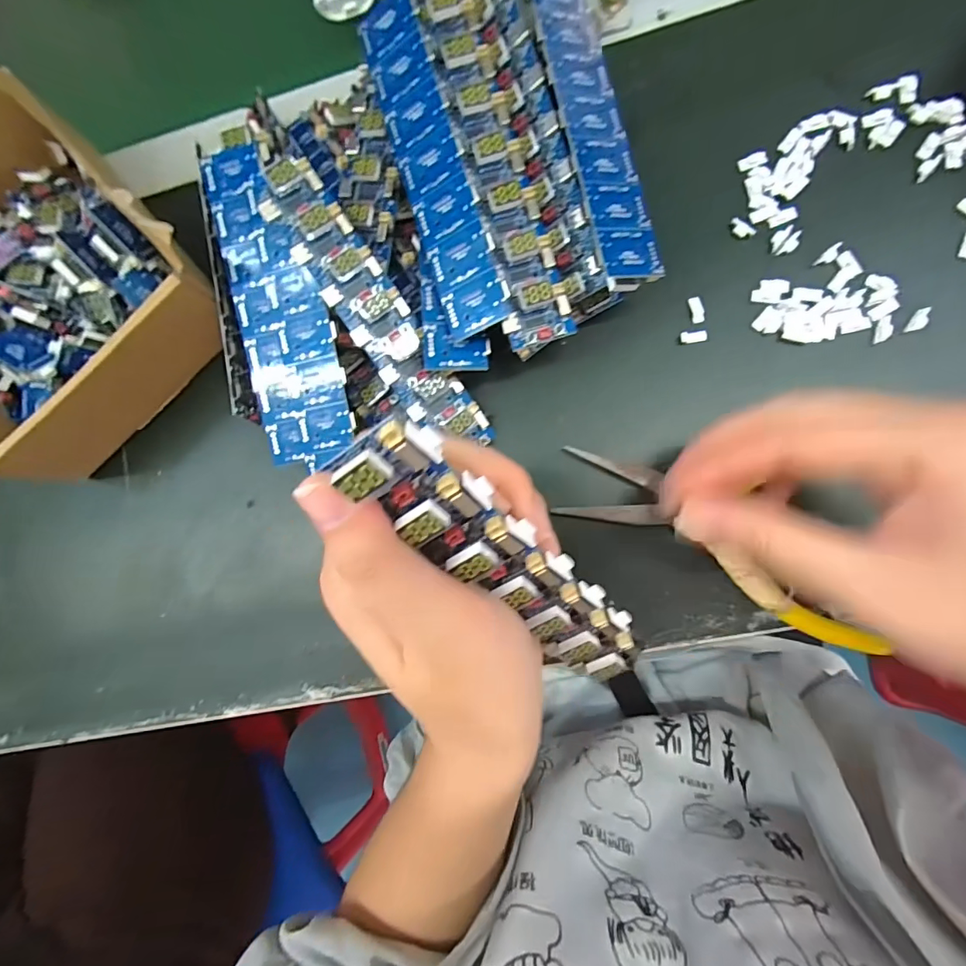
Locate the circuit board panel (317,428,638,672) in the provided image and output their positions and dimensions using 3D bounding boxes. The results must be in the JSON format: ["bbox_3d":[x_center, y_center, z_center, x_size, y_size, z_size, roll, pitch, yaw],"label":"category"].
[{"bbox_3d":[0.011,0.028,0.153,0.026,0.011,0.136,-44,125,3],"label":"circuit board panel"}]

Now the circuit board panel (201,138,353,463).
[{"bbox_3d":[-0.097,-0.084,0.231,0.050,0.010,0.144,-6,98,21],"label":"circuit board panel"}]

